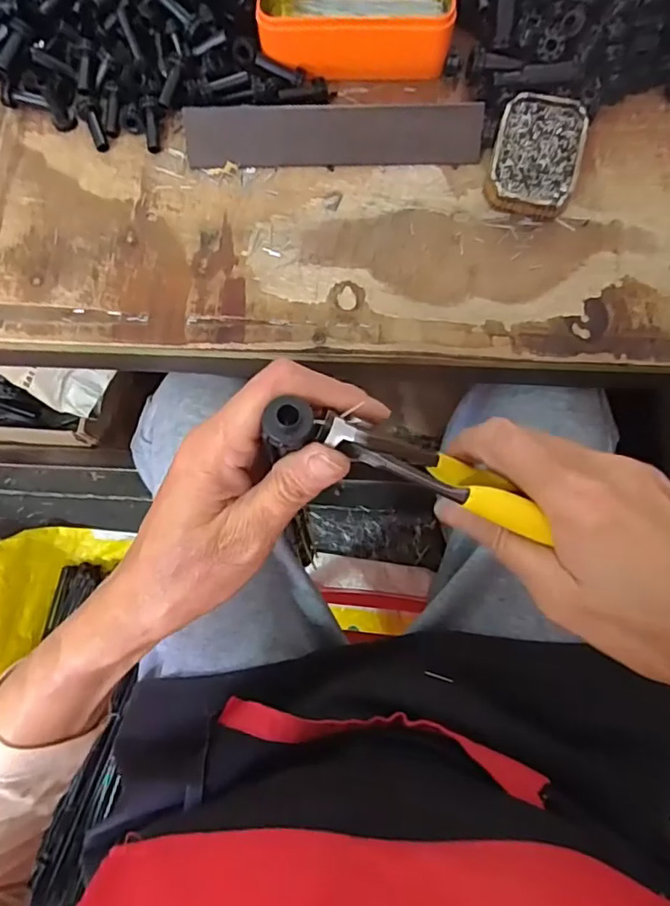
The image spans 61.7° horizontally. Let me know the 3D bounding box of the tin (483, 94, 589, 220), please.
[{"bbox_3d":[0.146,-0.216,0.410,0.059,0.020,0.090,13,78,3],"label":"tin"}]

